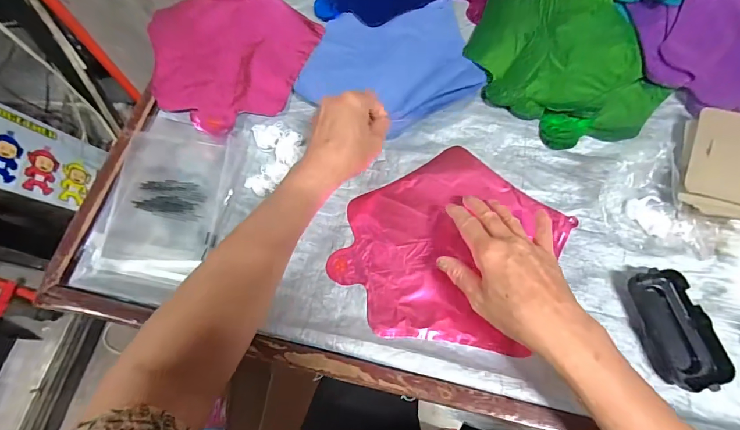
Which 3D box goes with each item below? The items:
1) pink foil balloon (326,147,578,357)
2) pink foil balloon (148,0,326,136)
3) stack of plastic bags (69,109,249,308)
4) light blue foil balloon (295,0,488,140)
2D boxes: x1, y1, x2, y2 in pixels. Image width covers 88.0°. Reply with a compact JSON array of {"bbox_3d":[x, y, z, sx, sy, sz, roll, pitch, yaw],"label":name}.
[{"bbox_3d":[0.087,0.038,0.430,0.221,0.012,0.227,42,76,16],"label":"pink foil balloon"},{"bbox_3d":[-0.202,-0.236,0.543,0.231,0.024,0.240,-1,69,2],"label":"pink foil balloon"},{"bbox_3d":[-0.240,-0.018,0.459,0.142,0.023,0.235,9,70,6],"label":"stack of plastic bags"},{"bbox_3d":[0.023,-0.204,0.526,0.234,0.011,0.201,-13,69,-2],"label":"light blue foil balloon"}]

